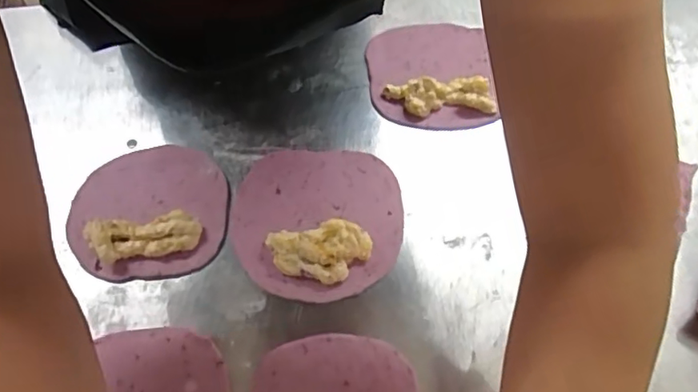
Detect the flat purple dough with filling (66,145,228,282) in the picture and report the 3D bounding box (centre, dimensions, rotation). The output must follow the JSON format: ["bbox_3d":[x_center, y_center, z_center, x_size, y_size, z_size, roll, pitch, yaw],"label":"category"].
[{"bbox_3d":[-0.179,0.011,0.496,0.132,0.030,0.124,-6,61,-4],"label":"flat purple dough with filling"}]

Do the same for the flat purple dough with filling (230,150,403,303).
[{"bbox_3d":[-0.030,0.020,0.490,0.147,0.026,0.137,0,61,0],"label":"flat purple dough with filling"}]

